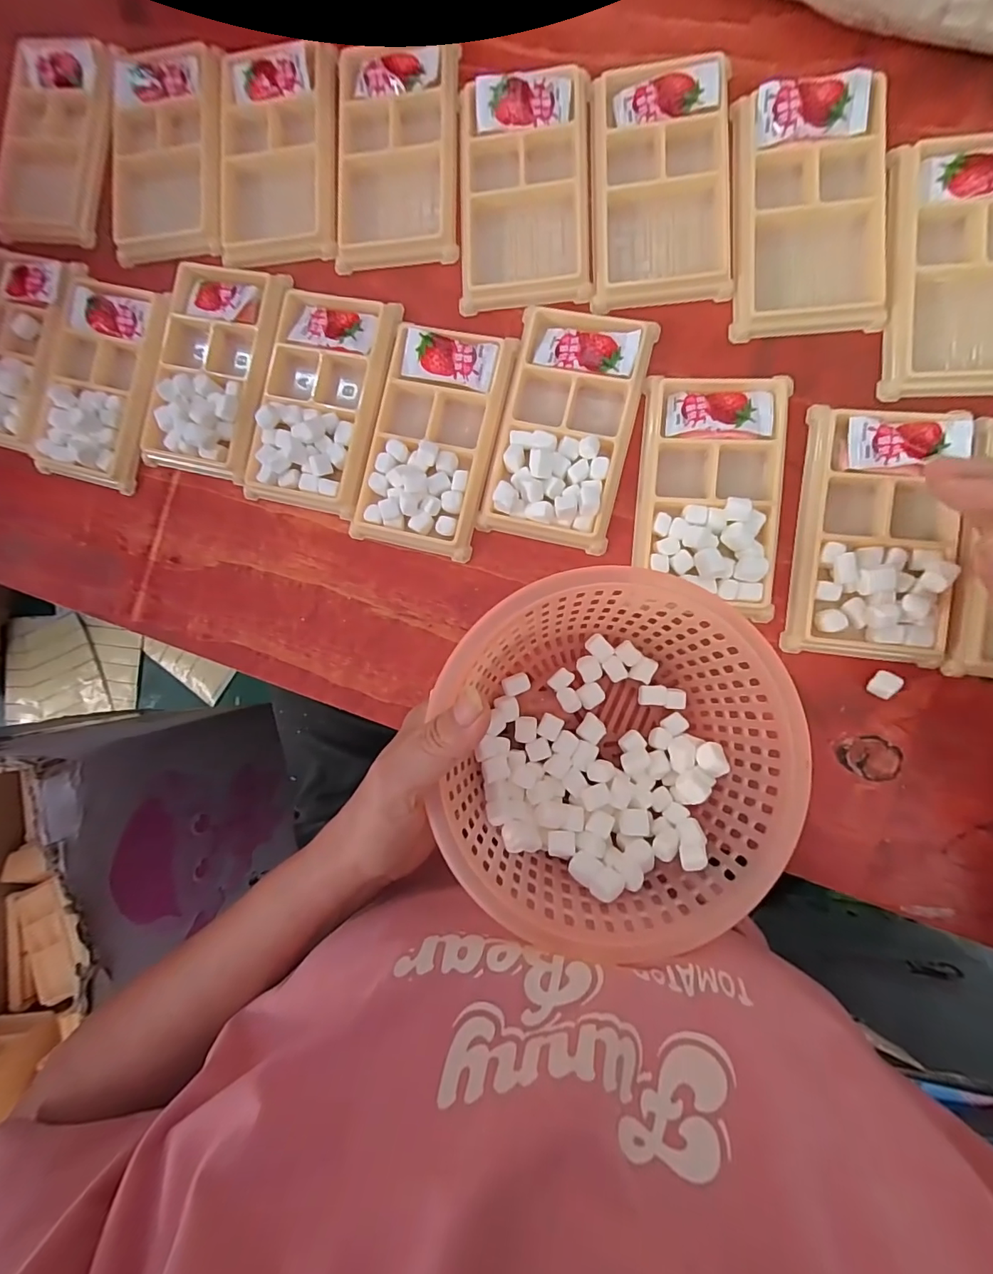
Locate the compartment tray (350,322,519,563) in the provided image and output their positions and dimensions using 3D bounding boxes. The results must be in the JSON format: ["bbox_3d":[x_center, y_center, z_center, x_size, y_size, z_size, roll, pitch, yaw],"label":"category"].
[{"bbox_3d":[-0.041,-0.120,0.295,0.075,0.015,0.130,15,92,8],"label":"compartment tray"}]

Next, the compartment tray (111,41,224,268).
[{"bbox_3d":[-0.217,-0.320,0.320,0.077,0.013,0.129,3,90,9],"label":"compartment tray"}]

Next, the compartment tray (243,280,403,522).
[{"bbox_3d":[-0.113,-0.150,0.306,0.079,0.013,0.132,14,92,9],"label":"compartment tray"}]

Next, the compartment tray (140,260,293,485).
[{"bbox_3d":[-0.189,-0.176,0.316,0.078,0.018,0.133,15,92,8],"label":"compartment tray"}]

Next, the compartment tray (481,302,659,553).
[{"bbox_3d":[0.040,-0.123,0.282,0.076,0.016,0.131,14,93,8],"label":"compartment tray"}]

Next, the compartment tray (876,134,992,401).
[{"bbox_3d":[0.255,-0.199,0.262,0.078,0.013,0.131,2,90,9],"label":"compartment tray"}]

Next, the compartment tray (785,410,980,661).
[{"bbox_3d":[0.206,-0.056,0.258,0.075,0.017,0.133,7,91,9],"label":"compartment tray"}]

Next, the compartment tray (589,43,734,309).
[{"bbox_3d":[0.096,-0.261,0.282,0.078,0.016,0.127,-1,89,9],"label":"compartment tray"}]

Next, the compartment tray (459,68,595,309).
[{"bbox_3d":[0.017,-0.268,0.293,0.078,0.015,0.127,-1,90,9],"label":"compartment tray"}]

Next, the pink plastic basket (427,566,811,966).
[{"bbox_3d":[0.060,0.054,0.245,0.157,0.082,0.167,0,91,9],"label":"pink plastic basket"}]

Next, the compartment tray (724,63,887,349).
[{"bbox_3d":[0.174,-0.237,0.269,0.076,0.014,0.130,0,90,9],"label":"compartment tray"}]

